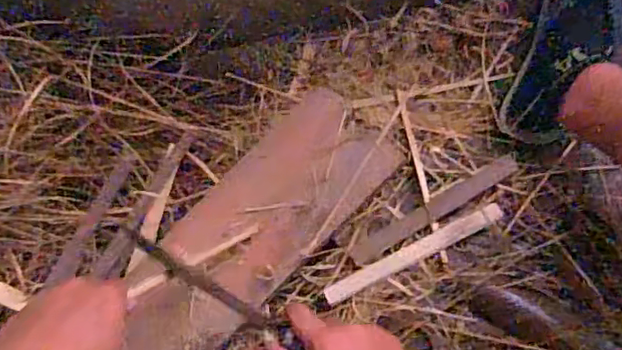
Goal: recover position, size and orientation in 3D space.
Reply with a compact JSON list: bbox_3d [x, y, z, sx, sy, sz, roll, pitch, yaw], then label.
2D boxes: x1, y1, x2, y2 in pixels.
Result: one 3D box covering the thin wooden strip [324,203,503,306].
[{"bbox_3d":[0.115,0.086,0.669,0.216,0.008,0.022,-26,74,-6],"label":"thin wooden strip"}]

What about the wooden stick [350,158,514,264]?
[{"bbox_3d":[0.143,0.039,0.689,0.220,0.016,0.024,-31,74,-7],"label":"wooden stick"}]

